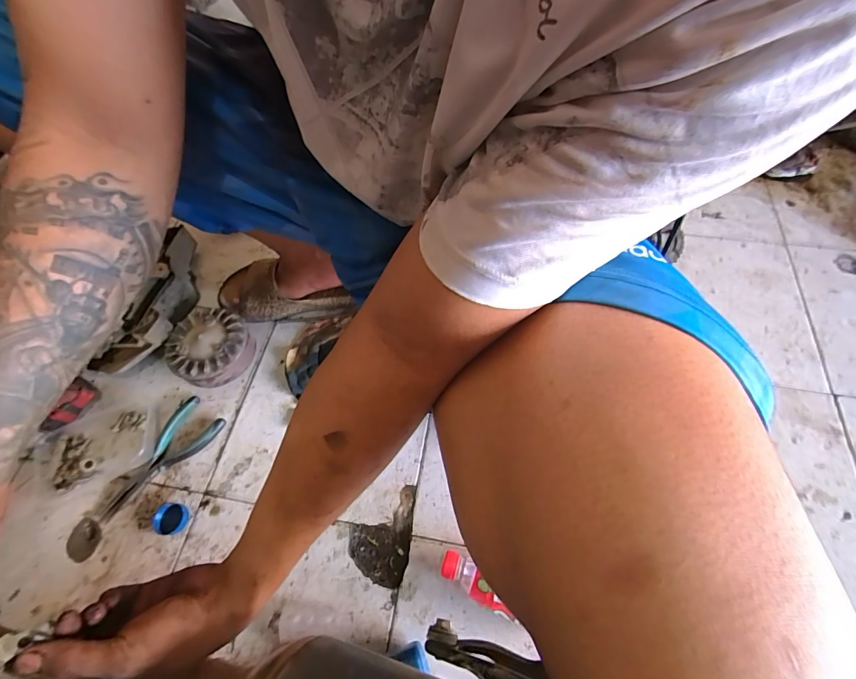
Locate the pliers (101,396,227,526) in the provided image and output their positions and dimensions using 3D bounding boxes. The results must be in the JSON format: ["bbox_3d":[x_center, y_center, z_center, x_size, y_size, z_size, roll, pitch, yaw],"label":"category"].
[{"bbox_3d":[-0.395,0.170,0.571,0.077,0.020,0.188,38,70,20],"label":"pliers"}]

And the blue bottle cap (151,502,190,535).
[{"bbox_3d":[-0.350,0.244,0.534,0.044,0.013,0.038,5,62,5],"label":"blue bottle cap"}]

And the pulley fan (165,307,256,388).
[{"bbox_3d":[-0.353,0.013,0.636,0.124,0.052,0.118,-1,62,2],"label":"pulley fan"}]

